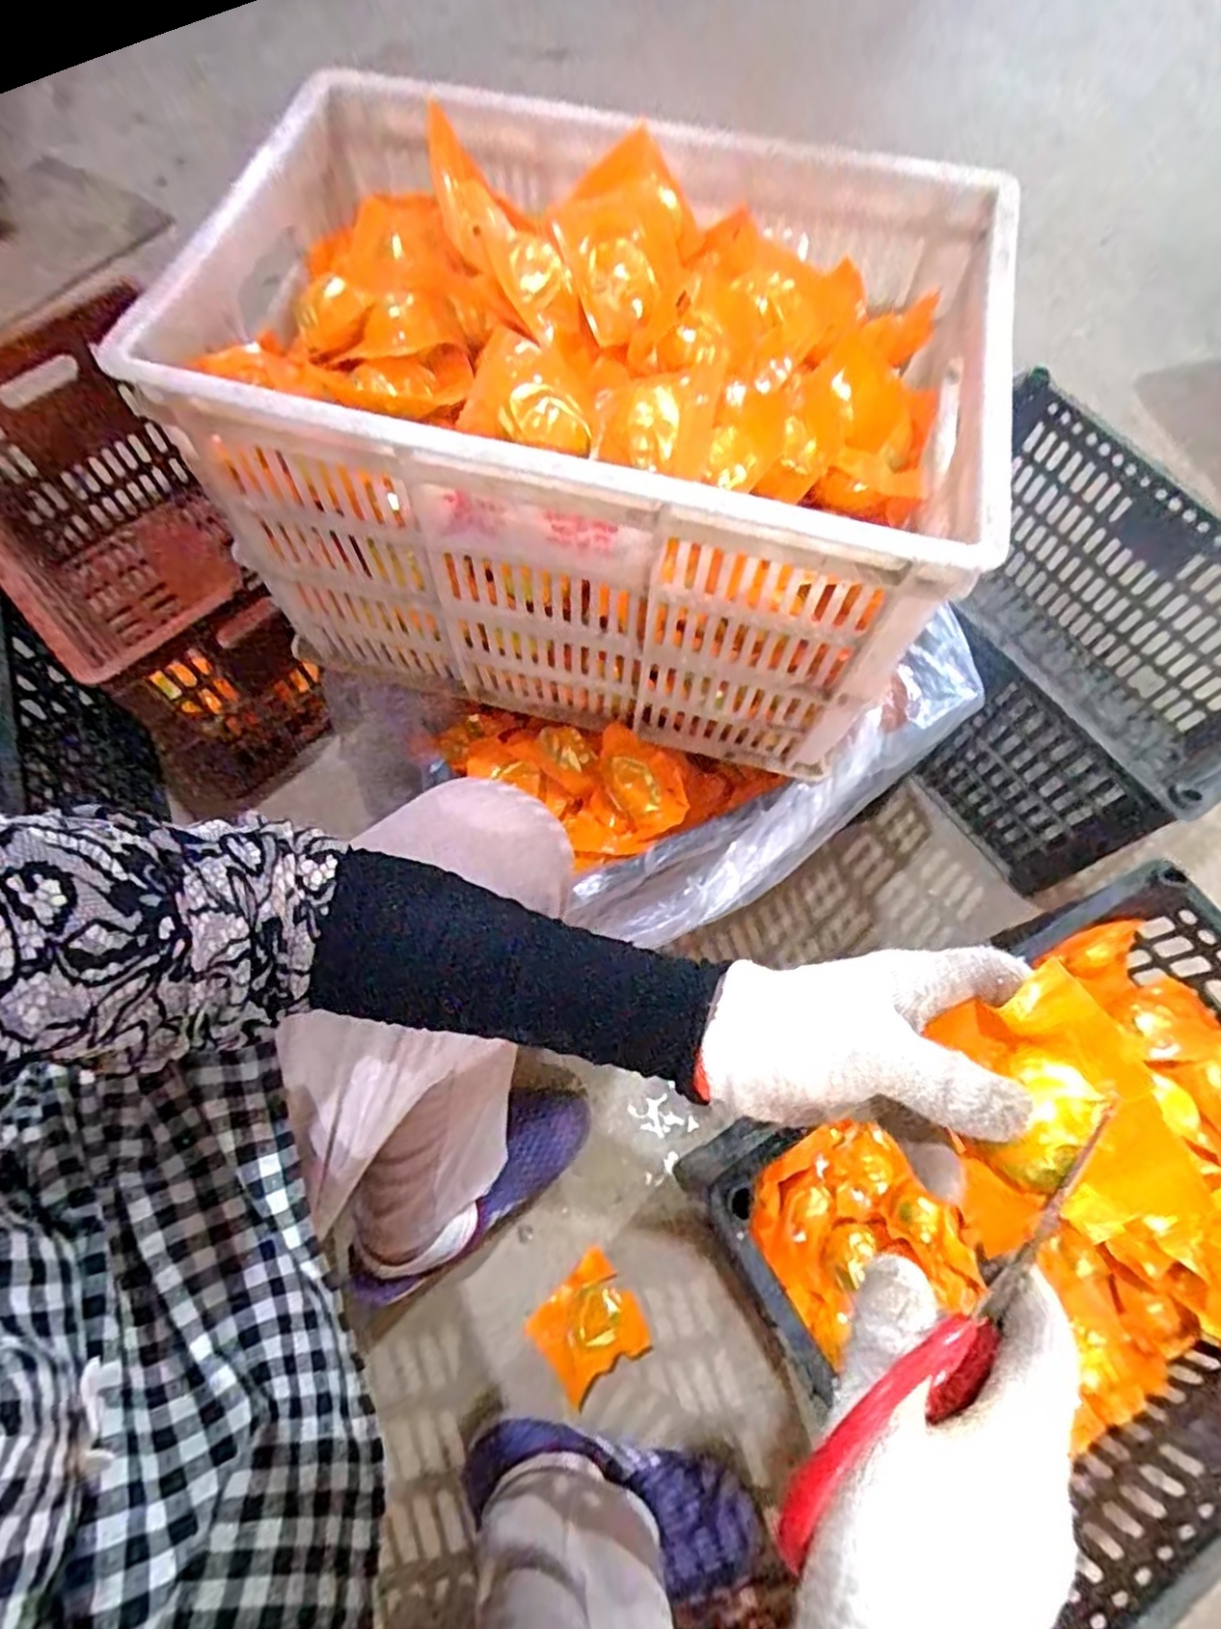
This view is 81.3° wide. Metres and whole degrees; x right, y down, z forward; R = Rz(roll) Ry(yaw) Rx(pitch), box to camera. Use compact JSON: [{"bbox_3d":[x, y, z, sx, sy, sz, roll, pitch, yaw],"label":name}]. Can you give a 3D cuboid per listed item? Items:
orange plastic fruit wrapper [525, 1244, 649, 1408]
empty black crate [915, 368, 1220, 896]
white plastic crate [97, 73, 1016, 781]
[{"bbox_3d":[-0.016,0.446,0.617,0.084,0.035,0.082,-42,73,-15],"label":"orange plastic fruit wrapper"},{"bbox_3d":[0.467,-0.182,0.785,0.318,0.251,0.414,-33,71,-12],"label":"empty black crate"},{"bbox_3d":[-0.010,-0.260,0.524,0.469,0.270,0.316,11,68,5],"label":"white plastic crate"}]

